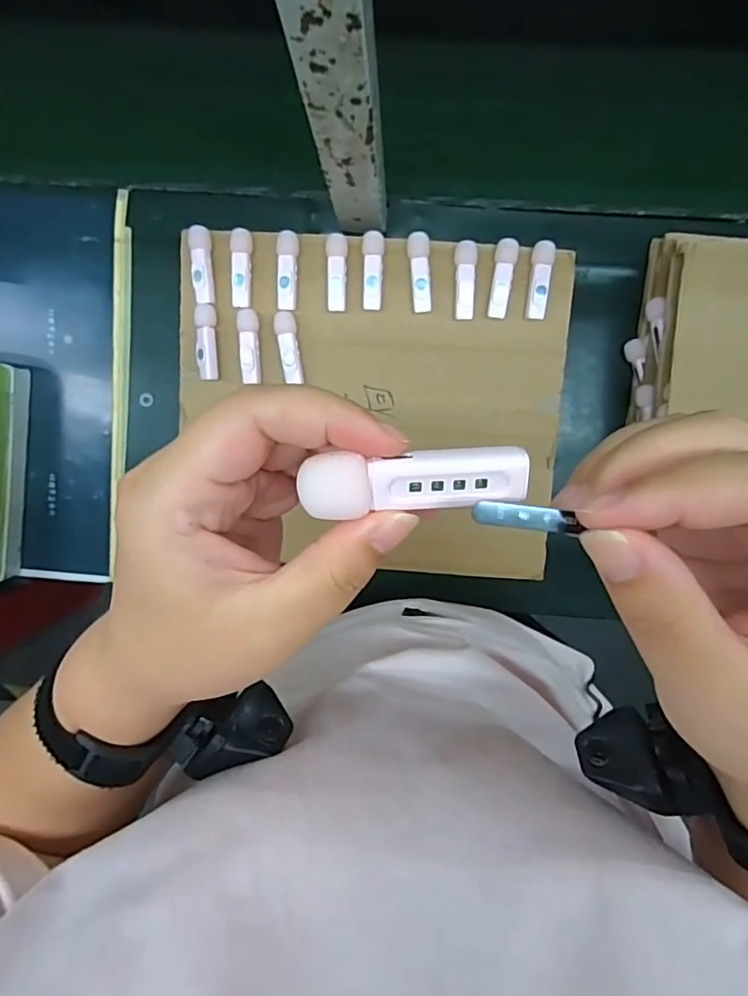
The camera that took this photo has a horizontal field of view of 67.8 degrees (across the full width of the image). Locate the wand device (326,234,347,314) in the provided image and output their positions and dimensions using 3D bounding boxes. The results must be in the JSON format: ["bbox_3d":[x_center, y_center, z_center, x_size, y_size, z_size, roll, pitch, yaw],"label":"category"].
[{"bbox_3d":[-0.032,-0.195,0.484,0.017,0.009,0.062,3,108,2],"label":"wand device"}]

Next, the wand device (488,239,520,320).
[{"bbox_3d":[0.111,-0.189,0.479,0.018,0.011,0.065,6,94,2],"label":"wand device"}]

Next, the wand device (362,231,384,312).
[{"bbox_3d":[-0.001,-0.197,0.483,0.018,0.009,0.063,2,94,2],"label":"wand device"}]

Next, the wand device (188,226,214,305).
[{"bbox_3d":[-0.152,-0.206,0.491,0.018,0.013,0.064,1,94,2],"label":"wand device"}]

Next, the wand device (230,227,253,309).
[{"bbox_3d":[-0.117,-0.201,0.488,0.017,0.010,0.065,6,94,2],"label":"wand device"}]

